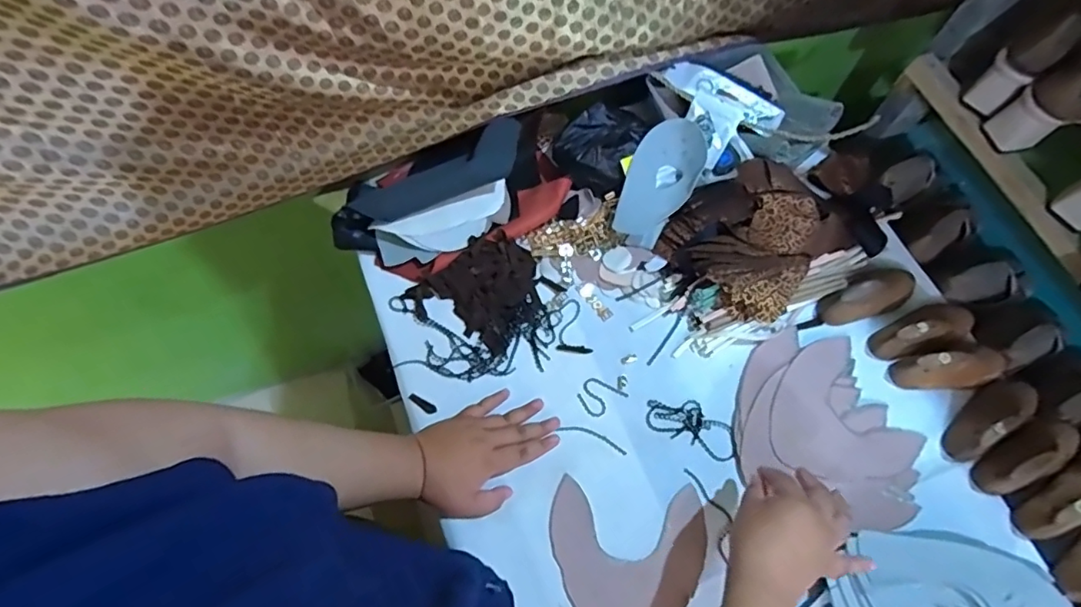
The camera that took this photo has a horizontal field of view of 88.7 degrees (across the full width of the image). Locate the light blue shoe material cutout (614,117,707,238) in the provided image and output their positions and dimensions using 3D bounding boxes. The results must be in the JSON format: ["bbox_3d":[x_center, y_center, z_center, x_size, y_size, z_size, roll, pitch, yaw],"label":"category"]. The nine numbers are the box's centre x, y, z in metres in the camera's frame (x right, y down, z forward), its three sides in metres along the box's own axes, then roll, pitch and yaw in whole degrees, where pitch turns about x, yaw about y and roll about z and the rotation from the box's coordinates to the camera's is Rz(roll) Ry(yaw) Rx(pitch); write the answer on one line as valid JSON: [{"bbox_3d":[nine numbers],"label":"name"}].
[{"bbox_3d":[0.152,-0.159,0.704,0.080,0.022,0.156,26,89,-8],"label":"light blue shoe material cutout"}]

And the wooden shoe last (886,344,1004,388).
[{"bbox_3d":[0.497,0.073,0.658,0.143,0.050,0.050,-7,66,-5],"label":"wooden shoe last"}]

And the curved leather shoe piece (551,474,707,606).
[{"bbox_3d":[0.094,0.278,0.585,0.161,0.008,0.160,4,65,2],"label":"curved leather shoe piece"}]

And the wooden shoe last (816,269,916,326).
[{"bbox_3d":[0.423,-0.016,0.696,0.138,0.049,0.055,-20,68,-11],"label":"wooden shoe last"}]

